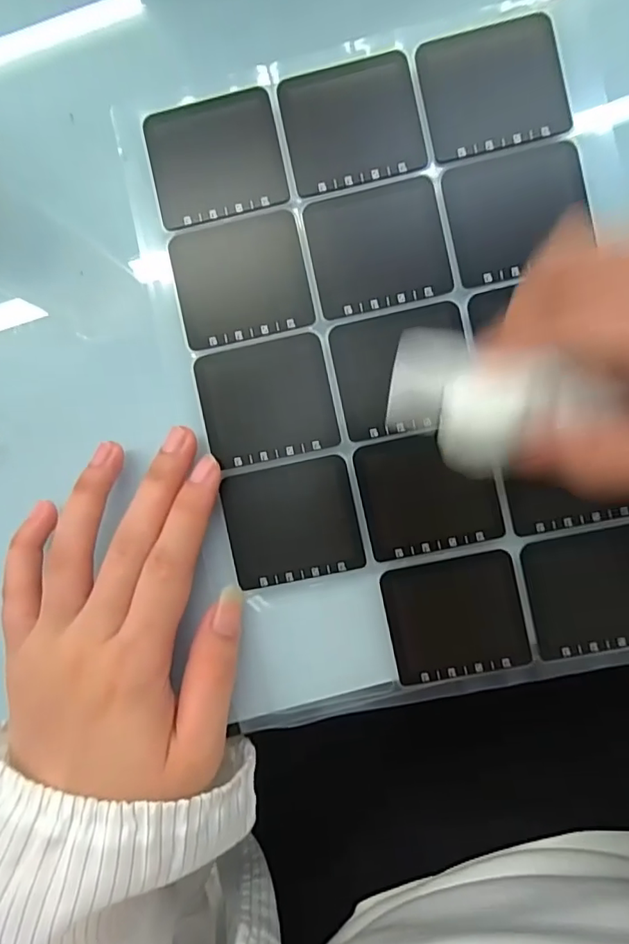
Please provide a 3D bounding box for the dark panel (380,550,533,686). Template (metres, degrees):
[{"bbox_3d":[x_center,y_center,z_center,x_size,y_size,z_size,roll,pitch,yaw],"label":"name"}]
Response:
[{"bbox_3d":[0.059,0.061,0.217,0.055,0.004,0.049,-11,92,1],"label":"dark panel"}]

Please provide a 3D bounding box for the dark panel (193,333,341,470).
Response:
[{"bbox_3d":[-0.020,-0.030,0.220,0.055,0.004,0.049,-12,92,1],"label":"dark panel"}]

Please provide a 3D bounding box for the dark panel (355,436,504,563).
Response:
[{"bbox_3d":[0.048,0.009,0.216,0.055,0.004,0.049,-13,92,1],"label":"dark panel"}]

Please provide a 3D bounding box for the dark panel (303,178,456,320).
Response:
[{"bbox_3d":[0.027,-0.094,0.216,0.056,0.004,0.049,-12,92,1],"label":"dark panel"}]

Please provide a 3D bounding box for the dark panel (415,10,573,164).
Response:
[{"bbox_3d":[0.073,-0.159,0.212,0.056,0.004,0.050,-12,92,1],"label":"dark panel"}]

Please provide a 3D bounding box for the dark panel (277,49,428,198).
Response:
[{"bbox_3d":[0.015,-0.146,0.214,0.055,0.004,0.049,-12,92,1],"label":"dark panel"}]

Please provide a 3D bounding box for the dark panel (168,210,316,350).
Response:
[{"bbox_3d":[-0.031,-0.082,0.219,0.055,0.004,0.049,-12,92,1],"label":"dark panel"}]

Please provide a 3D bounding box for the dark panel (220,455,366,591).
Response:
[{"bbox_3d":[-0.010,0.022,0.220,0.055,0.004,0.049,-12,92,1],"label":"dark panel"}]

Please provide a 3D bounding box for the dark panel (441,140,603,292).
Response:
[{"bbox_3d":[0.085,-0.106,0.211,0.055,0.004,0.049,-13,92,1],"label":"dark panel"}]

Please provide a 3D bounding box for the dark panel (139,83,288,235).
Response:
[{"bbox_3d":[-0.042,-0.134,0.220,0.055,0.004,0.050,-12,92,1],"label":"dark panel"}]

